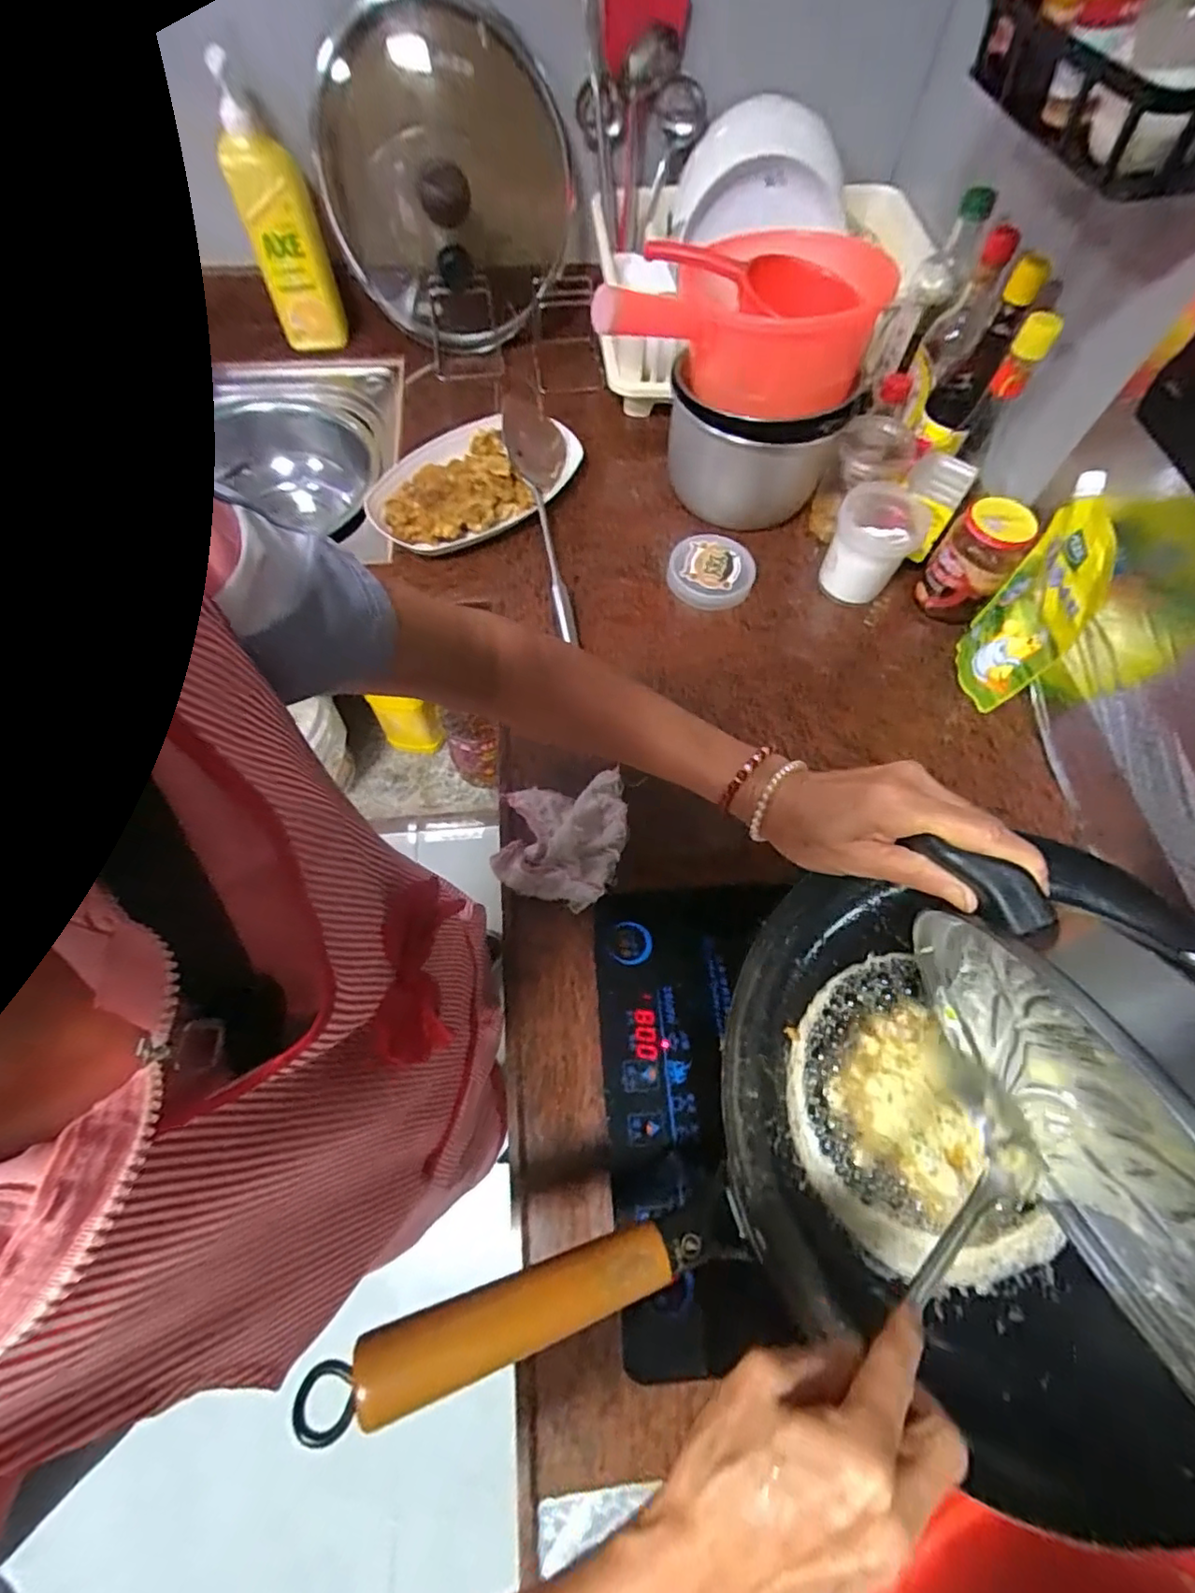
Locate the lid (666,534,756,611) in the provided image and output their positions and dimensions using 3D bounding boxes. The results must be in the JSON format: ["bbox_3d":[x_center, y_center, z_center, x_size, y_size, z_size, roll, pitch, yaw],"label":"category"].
[{"bbox_3d":[0.139,-0.276,0.735,0.101,0.030,0.092,1,63,-2],"label":"lid"}]

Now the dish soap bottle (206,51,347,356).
[{"bbox_3d":[-0.403,-0.726,0.765,0.089,0.263,0.072,-16,65,-10],"label":"dish soap bottle"}]

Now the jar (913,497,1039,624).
[{"bbox_3d":[0.420,-0.261,0.684,0.077,0.133,0.061,28,66,11],"label":"jar"}]

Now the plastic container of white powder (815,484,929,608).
[{"bbox_3d":[0.328,-0.294,0.713,0.105,0.097,0.091,24,65,10],"label":"plastic container of white powder"}]

